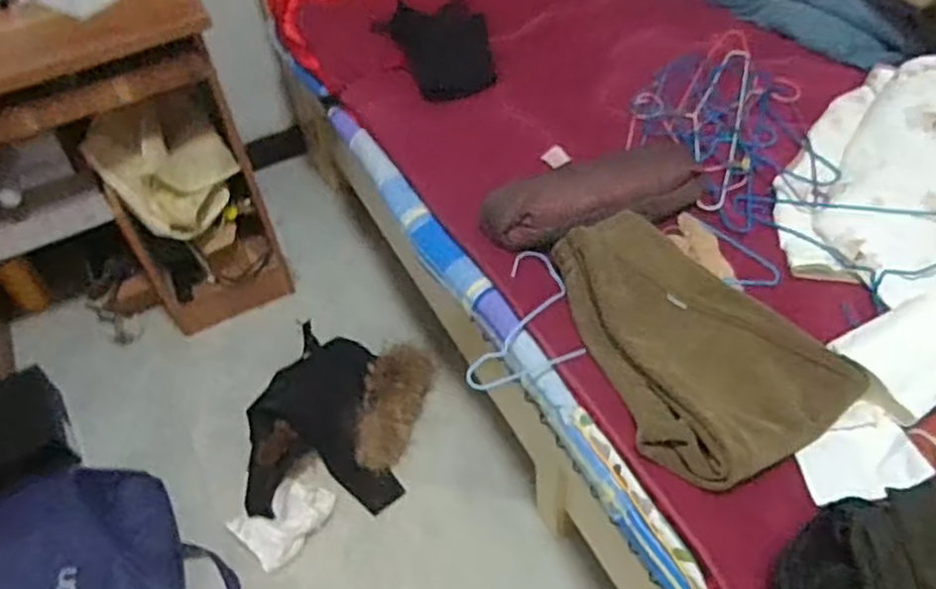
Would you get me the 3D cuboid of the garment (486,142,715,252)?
[{"bbox_3d":[0.216,-0.164,1.187,0.387,0.079,0.168,-23,53,-14],"label":"garment"}]

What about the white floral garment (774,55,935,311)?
[{"bbox_3d":[0.728,-0.167,1.125,0.437,0.110,0.515,30,59,25],"label":"white floral garment"}]

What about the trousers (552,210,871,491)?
[{"bbox_3d":[0.296,0.045,1.003,0.306,0.074,0.420,-25,53,-16],"label":"trousers"}]

